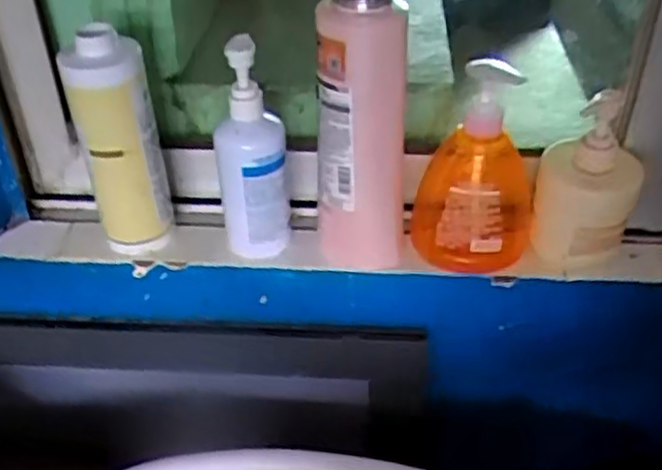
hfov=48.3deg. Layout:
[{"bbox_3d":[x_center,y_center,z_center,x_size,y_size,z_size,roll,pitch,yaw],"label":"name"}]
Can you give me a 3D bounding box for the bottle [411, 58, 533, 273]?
[{"bbox_3d":[0.121,-0.059,0.603,0.099,0.164,0.086,5,37,7],"label":"bottle"}]

